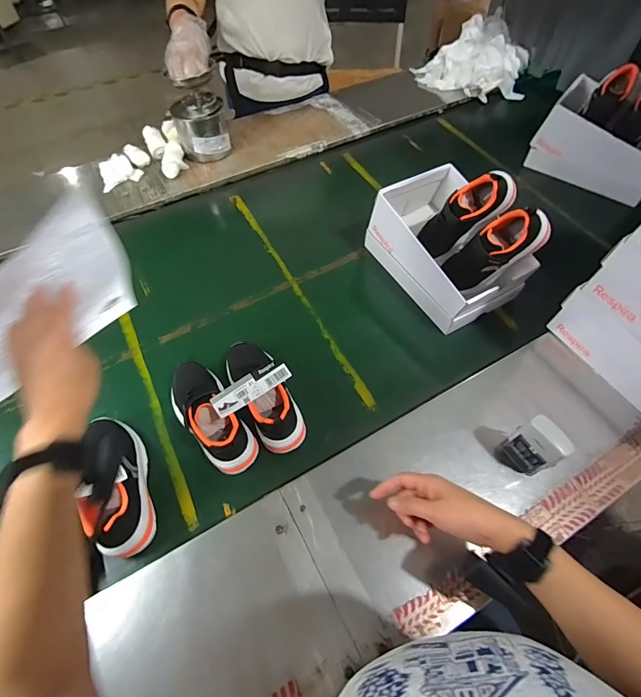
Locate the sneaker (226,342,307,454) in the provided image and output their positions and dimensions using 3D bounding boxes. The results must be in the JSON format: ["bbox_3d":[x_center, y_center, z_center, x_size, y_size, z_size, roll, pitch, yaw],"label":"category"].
[{"bbox_3d":[-0.098,0.077,0.657,0.081,0.089,0.202,-27,62,-15],"label":"sneaker"}]

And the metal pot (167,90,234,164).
[{"bbox_3d":[-0.308,-0.574,0.999,0.129,0.132,0.133,-1,58,1],"label":"metal pot"}]

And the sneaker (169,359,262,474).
[{"bbox_3d":[-0.189,0.109,0.637,0.087,0.110,0.210,-31,63,-17],"label":"sneaker"}]

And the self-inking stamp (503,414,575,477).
[{"bbox_3d":[0.324,0.147,0.571,0.028,0.116,0.063,-29,62,-15],"label":"self-inking stamp"}]

